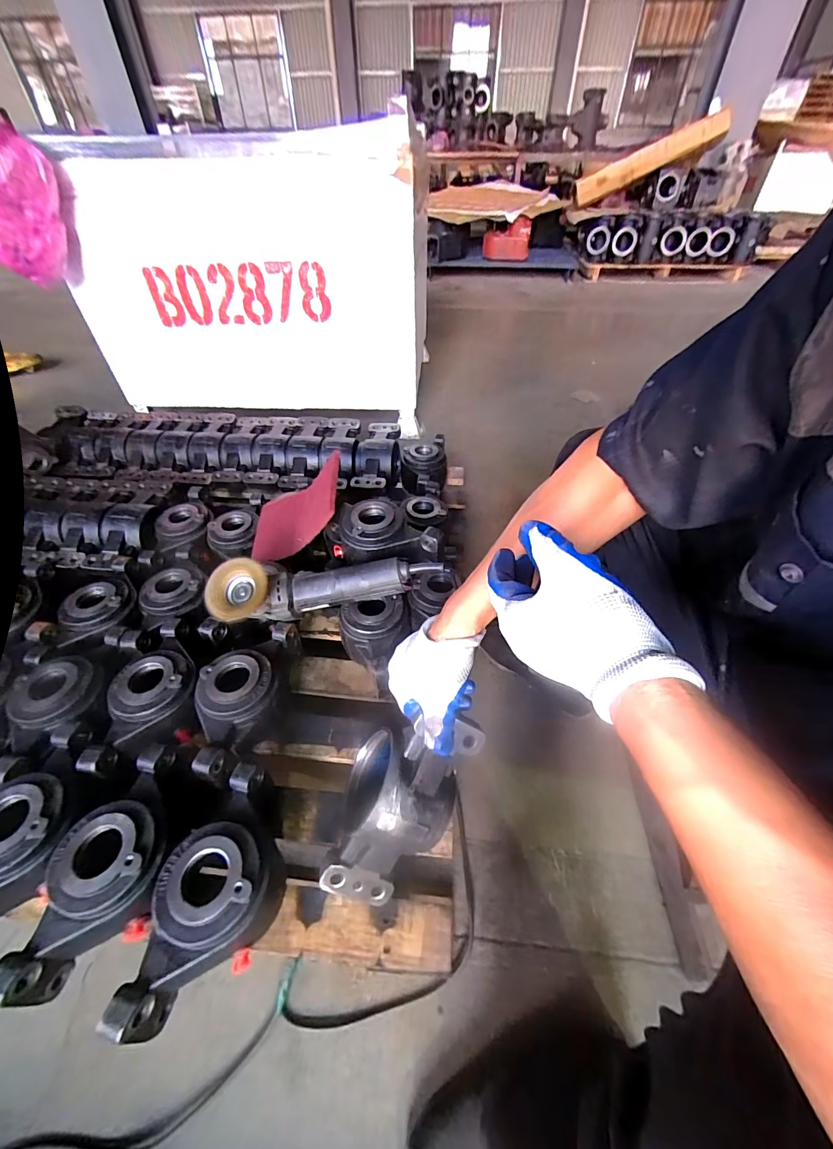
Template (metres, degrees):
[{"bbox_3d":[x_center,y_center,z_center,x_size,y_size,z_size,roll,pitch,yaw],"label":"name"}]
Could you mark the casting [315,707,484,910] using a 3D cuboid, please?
[{"bbox_3d":[-0.028,0.245,0.448,0.117,0.091,0.227,38,99,31],"label":"casting"}]

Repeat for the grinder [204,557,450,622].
[{"bbox_3d":[-0.135,0.021,0.630,0.344,0.095,0.078,-10,47,-11],"label":"grinder"}]

